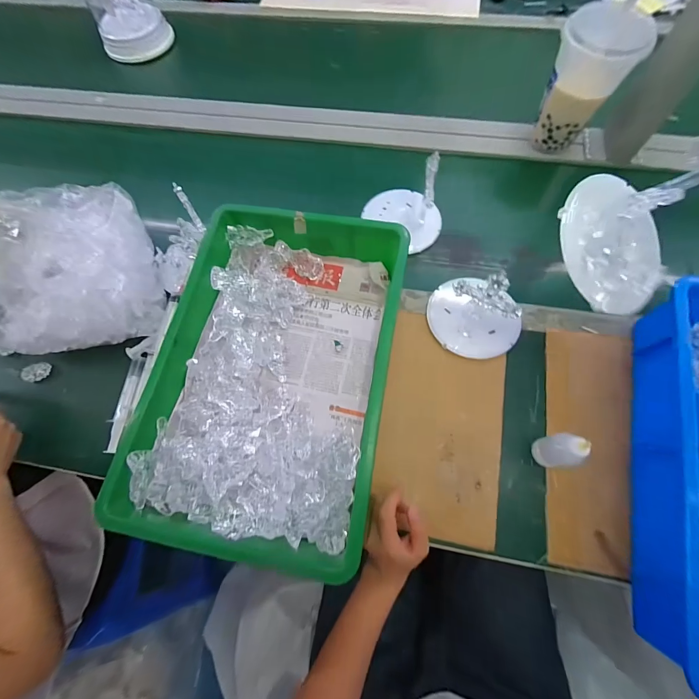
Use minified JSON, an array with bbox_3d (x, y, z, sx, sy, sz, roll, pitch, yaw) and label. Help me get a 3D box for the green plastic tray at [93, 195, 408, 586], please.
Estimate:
[{"bbox_3d":[-0.088,0.023,0.428,0.271,0.089,0.417,8,71,6],"label":"green plastic tray"}]

